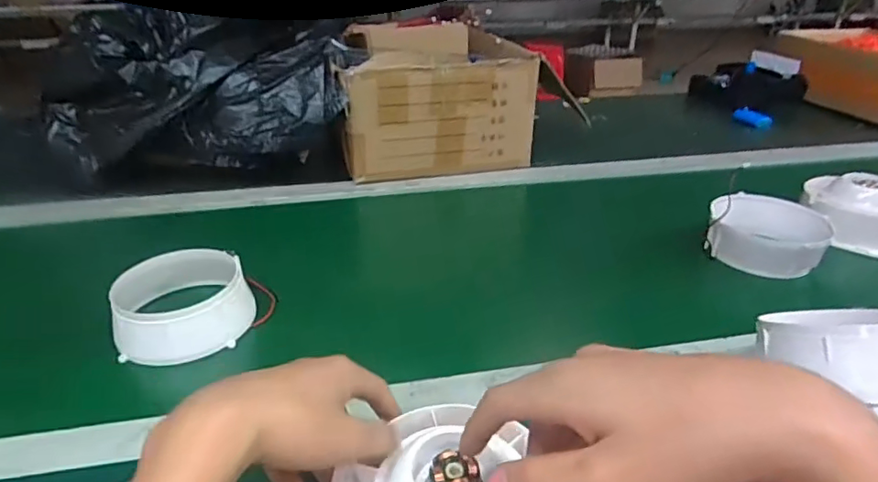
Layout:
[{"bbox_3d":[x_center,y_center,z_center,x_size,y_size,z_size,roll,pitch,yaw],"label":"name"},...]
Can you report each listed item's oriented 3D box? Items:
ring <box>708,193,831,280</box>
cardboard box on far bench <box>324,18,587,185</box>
[{"bbox_3d":[0.386,-0.011,0.639,0.126,0.058,0.128,27,40,36],"label":"ring"},{"bbox_3d":[-0.011,-0.235,0.875,0.295,0.207,0.200,-6,32,-11],"label":"cardboard box on far bench"}]

